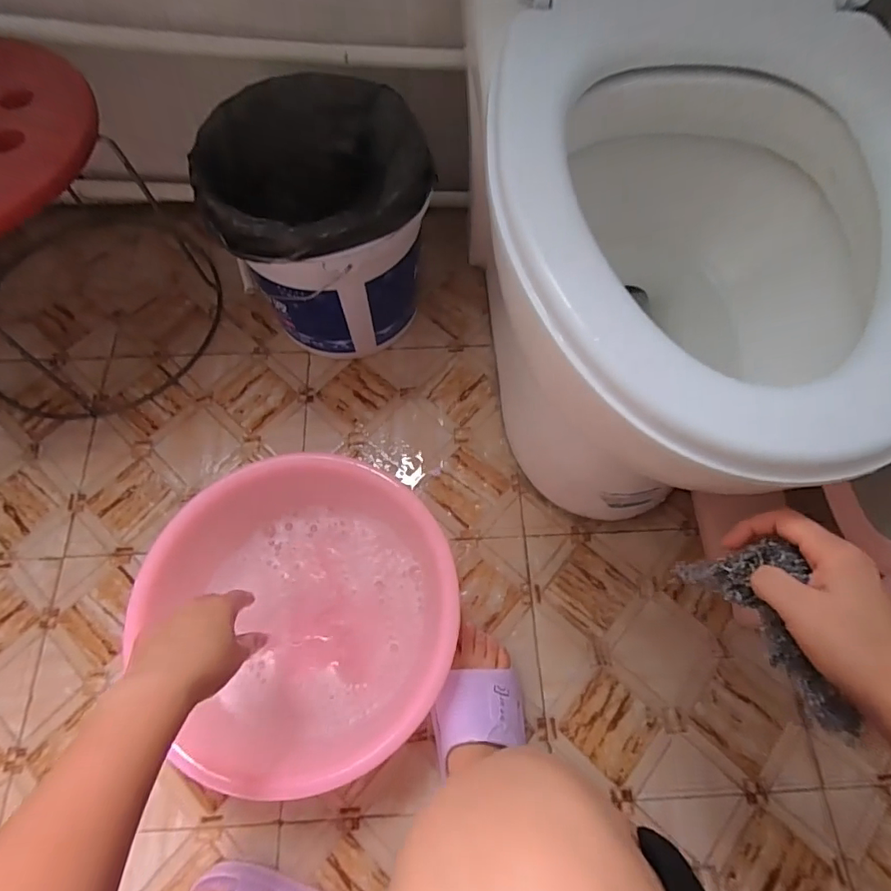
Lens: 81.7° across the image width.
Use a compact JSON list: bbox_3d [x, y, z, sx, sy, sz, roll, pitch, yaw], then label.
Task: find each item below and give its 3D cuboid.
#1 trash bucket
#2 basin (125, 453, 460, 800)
[{"bbox_3d":[-0.149,-0.281,0.689,0.249,0.249,0.252,-15,69,-8],"label":"trash bucket"},{"bbox_3d":[-0.154,0.193,0.577,0.323,0.102,0.304,1,67,-1],"label":"basin"}]

